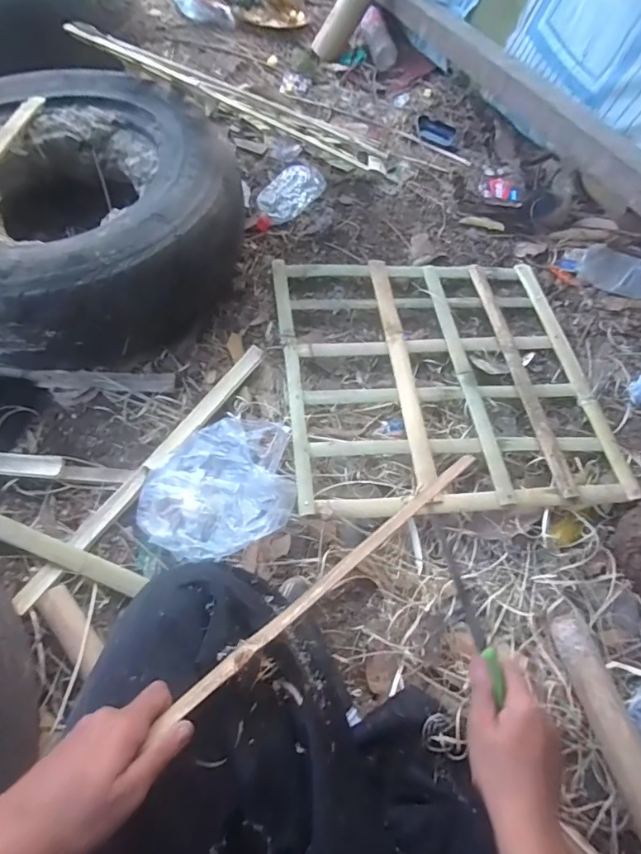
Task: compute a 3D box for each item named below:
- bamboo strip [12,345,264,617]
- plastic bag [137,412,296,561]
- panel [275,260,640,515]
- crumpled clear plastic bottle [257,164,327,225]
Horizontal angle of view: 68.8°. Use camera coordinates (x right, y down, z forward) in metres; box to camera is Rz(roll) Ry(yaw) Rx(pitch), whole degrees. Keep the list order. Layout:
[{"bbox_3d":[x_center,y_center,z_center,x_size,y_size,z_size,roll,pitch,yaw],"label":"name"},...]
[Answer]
[{"bbox_3d":[-0.243,0.053,0.685,0.030,0.012,0.486,32,67,14],"label":"bamboo strip"},{"bbox_3d":[-0.142,0.079,0.648,0.205,0.061,0.191,-7,61,-8],"label":"plastic bag"},{"bbox_3d":[0.192,-0.102,0.790,0.493,0.034,0.506,-4,61,-7],"label":"panel"},{"bbox_3d":[-0.062,-0.495,0.990,0.084,0.033,0.204,29,63,12],"label":"crumpled clear plastic bottle"}]

